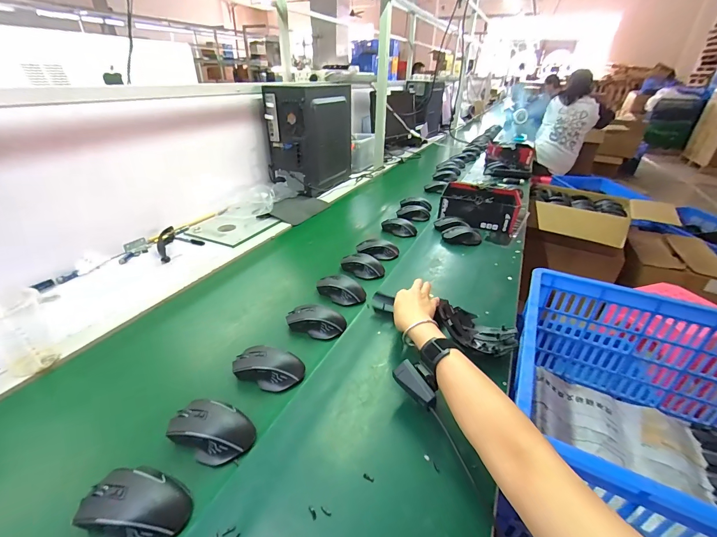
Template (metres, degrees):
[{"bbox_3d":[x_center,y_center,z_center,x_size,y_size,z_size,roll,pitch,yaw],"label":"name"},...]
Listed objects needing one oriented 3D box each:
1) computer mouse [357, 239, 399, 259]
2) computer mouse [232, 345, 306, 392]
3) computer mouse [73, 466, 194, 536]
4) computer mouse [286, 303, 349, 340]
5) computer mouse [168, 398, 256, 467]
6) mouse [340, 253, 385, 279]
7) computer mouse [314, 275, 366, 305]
[{"bbox_3d":[0.055,-0.056,0.915,0.116,0.037,0.065,-2,32,-7],"label":"computer mouse"},{"bbox_3d":[-0.151,0.163,0.540,0.115,0.041,0.063,9,32,11],"label":"computer mouse"},{"bbox_3d":[-0.252,0.266,0.363,0.115,0.037,0.071,12,33,16],"label":"computer mouse"},{"bbox_3d":[-0.085,0.103,0.646,0.118,0.039,0.060,12,33,15],"label":"computer mouse"},{"bbox_3d":[-0.200,0.219,0.443,0.111,0.033,0.066,14,33,18],"label":"computer mouse"},{"bbox_3d":[0.012,-0.009,0.836,0.114,0.038,0.068,13,33,16],"label":"mouse"},{"bbox_3d":[-0.041,0.048,0.737,0.114,0.037,0.063,16,34,21],"label":"computer mouse"}]

